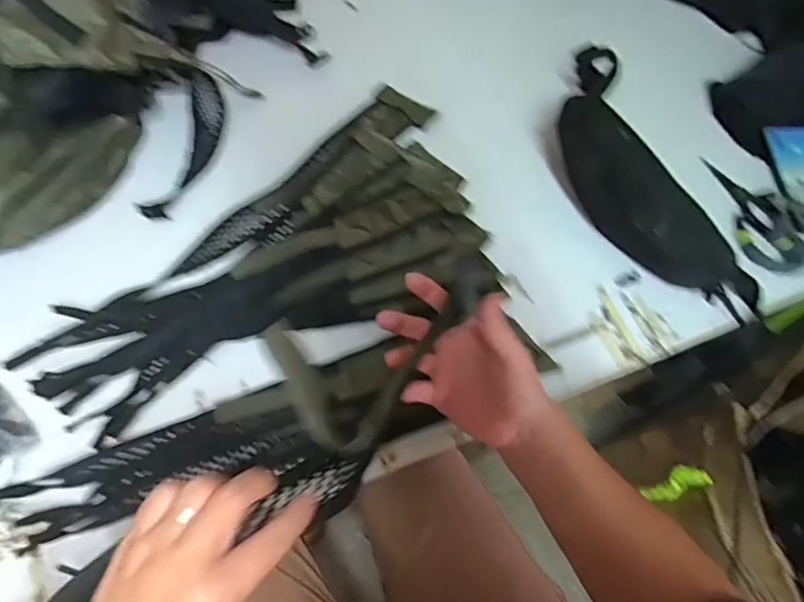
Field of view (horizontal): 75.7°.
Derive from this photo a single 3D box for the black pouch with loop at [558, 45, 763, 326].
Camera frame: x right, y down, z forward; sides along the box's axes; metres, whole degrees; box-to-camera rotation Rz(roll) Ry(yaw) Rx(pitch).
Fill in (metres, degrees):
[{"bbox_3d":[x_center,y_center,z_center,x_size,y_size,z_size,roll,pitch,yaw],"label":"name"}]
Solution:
[{"bbox_3d":[0.280,-0.151,0.631,0.148,0.091,0.410,-23,68,-13],"label":"black pouch with loop"}]

